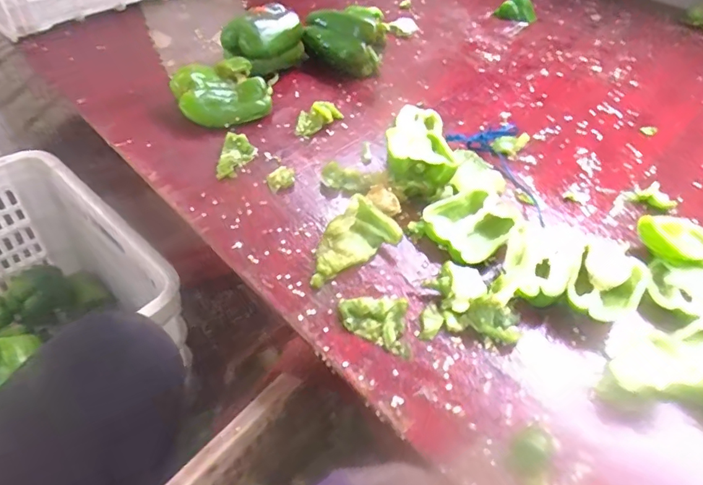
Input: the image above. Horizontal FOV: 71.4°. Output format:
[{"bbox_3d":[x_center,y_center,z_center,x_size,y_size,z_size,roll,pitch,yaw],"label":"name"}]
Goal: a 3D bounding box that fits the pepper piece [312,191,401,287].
[{"bbox_3d":[-0.006,-0.005,0.520,0.107,0.037,0.059,-25,53,-24],"label":"pepper piece"}]

